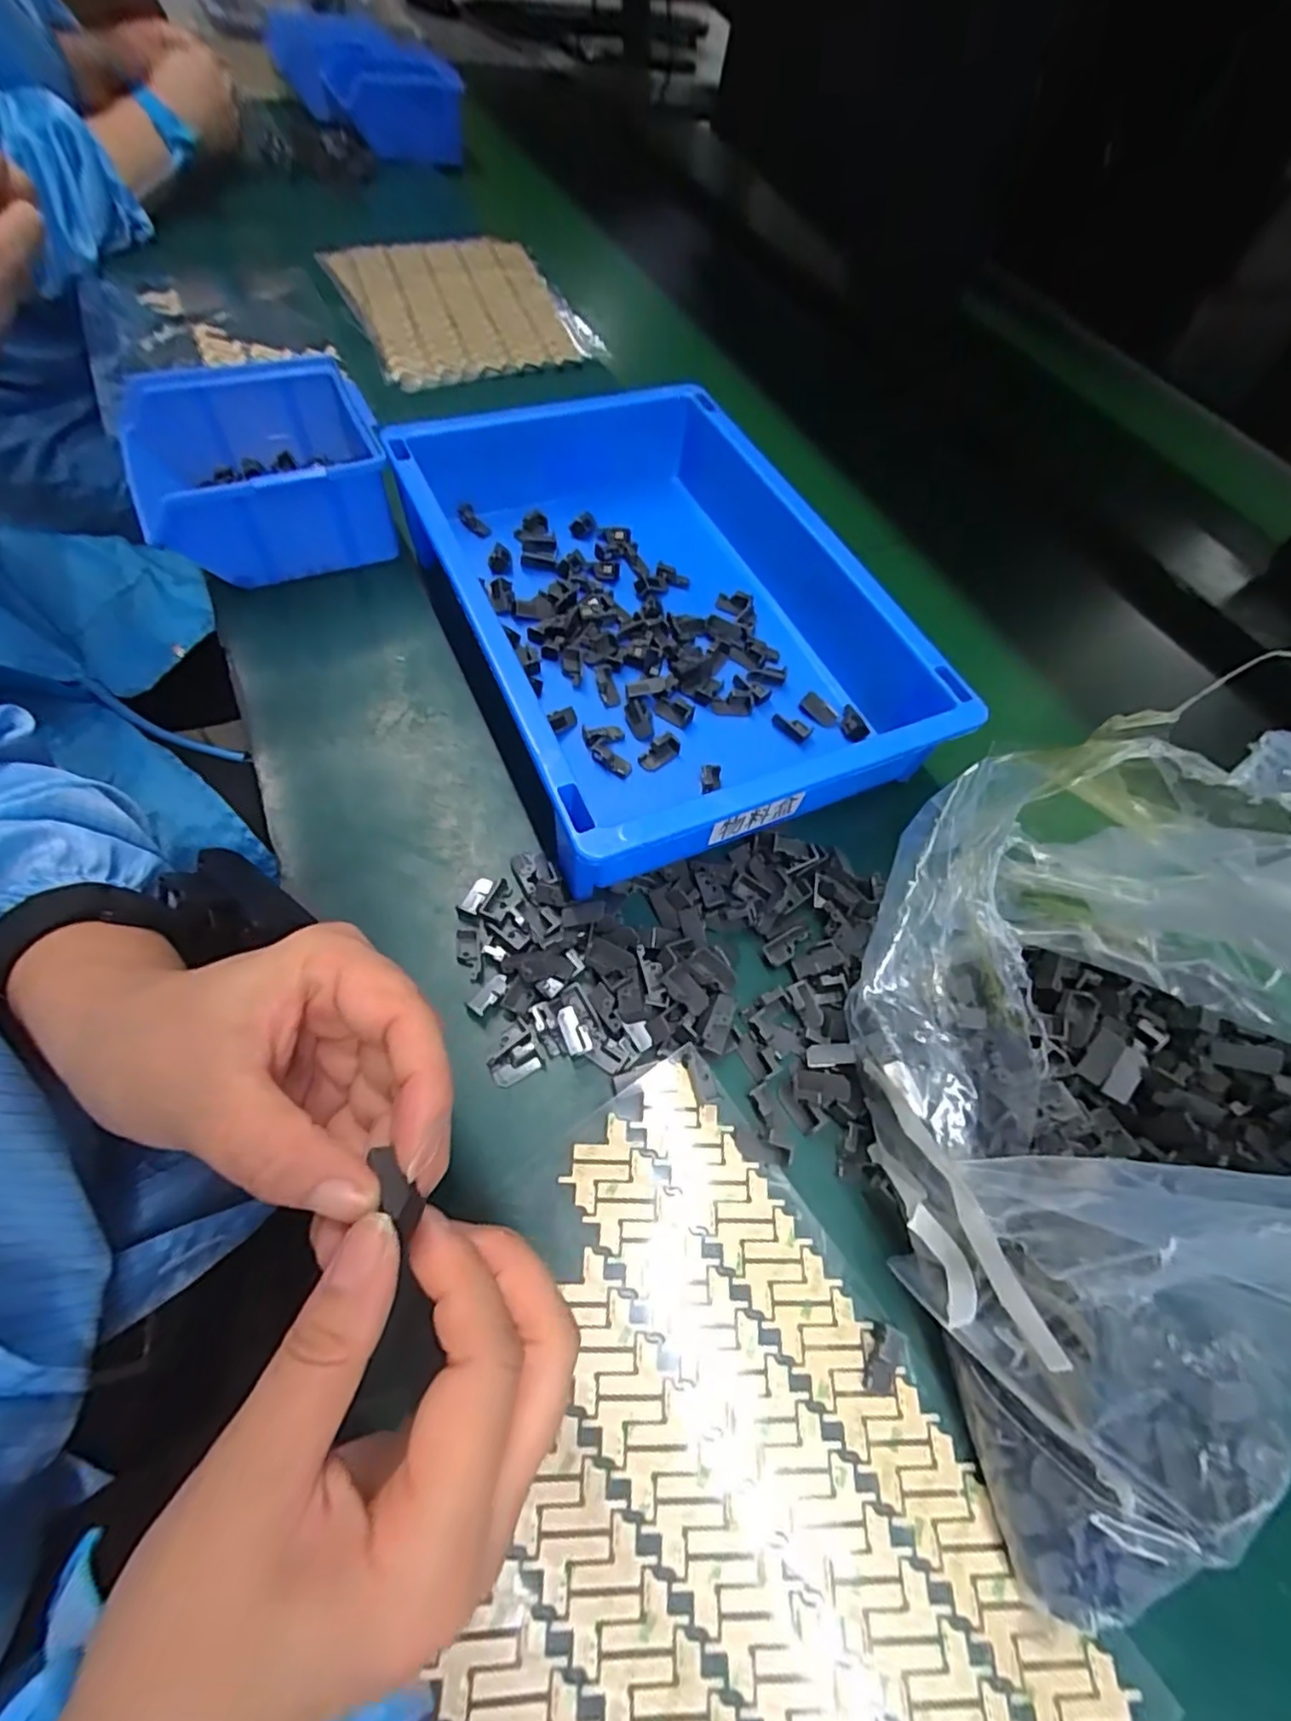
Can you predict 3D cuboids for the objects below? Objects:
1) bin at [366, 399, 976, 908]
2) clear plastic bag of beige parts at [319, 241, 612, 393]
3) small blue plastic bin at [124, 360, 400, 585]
[{"bbox_3d":[0.007,-0.145,0.357,0.214,0.060,0.302,-20,67,-18],"label":"bin"},{"bbox_3d":[-0.158,-0.484,0.567,0.193,0.020,0.209,-23,67,-13],"label":"clear plastic bag of beige parts"},{"bbox_3d":[-0.230,-0.230,0.388,0.133,0.061,0.120,-19,65,-16],"label":"small blue plastic bin"}]

